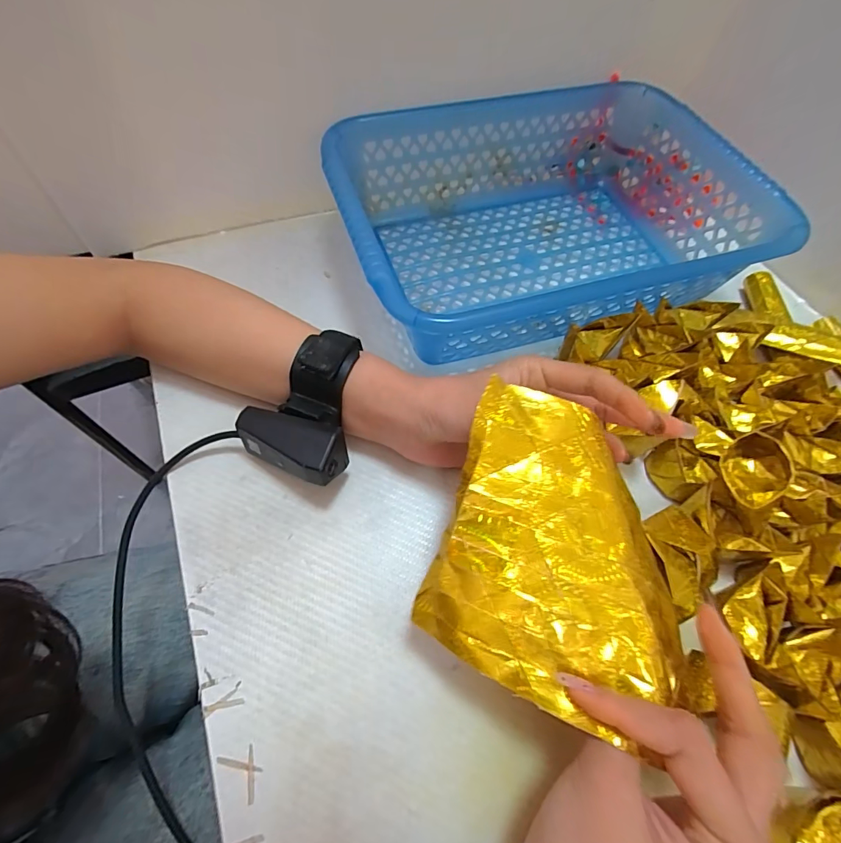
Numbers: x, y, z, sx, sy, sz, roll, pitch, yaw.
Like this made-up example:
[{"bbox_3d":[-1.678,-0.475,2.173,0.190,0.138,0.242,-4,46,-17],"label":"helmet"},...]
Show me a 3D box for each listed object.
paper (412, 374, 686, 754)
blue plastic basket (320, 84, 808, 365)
[{"bbox_3d":[0.067,0.059,0.199,0.110,0.013,0.133,18,80,11],"label":"paper"},{"bbox_3d":[0.102,-0.168,0.362,0.330,0.082,0.234,-15,63,-12],"label":"blue plastic basket"}]

